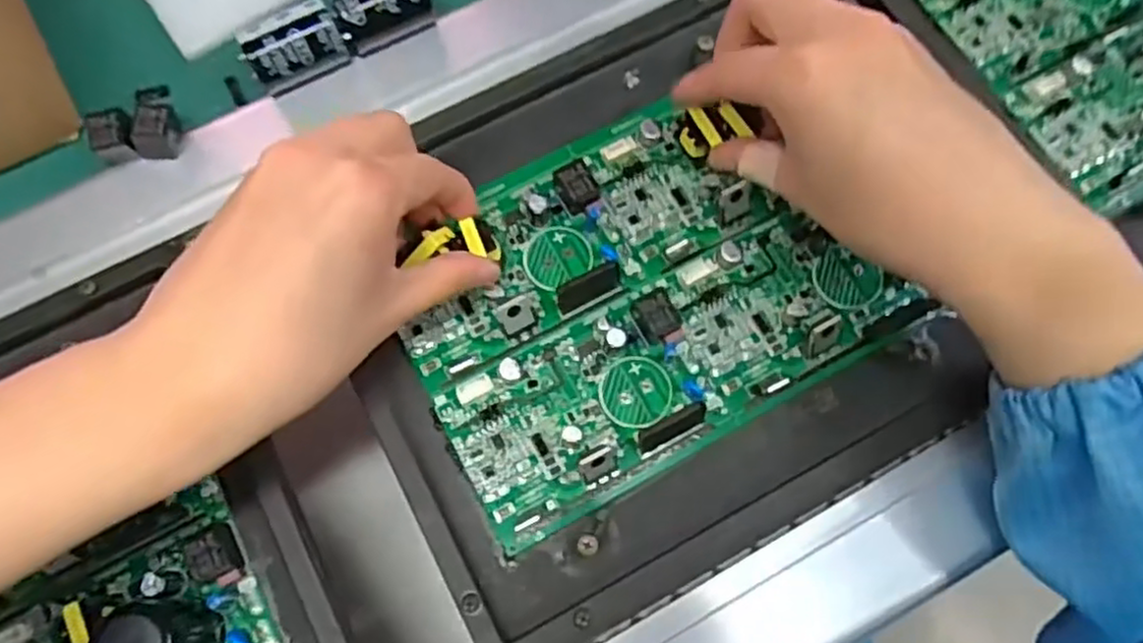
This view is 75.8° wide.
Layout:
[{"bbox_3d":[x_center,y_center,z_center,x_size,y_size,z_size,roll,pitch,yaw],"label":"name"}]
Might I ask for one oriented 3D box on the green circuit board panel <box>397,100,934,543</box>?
[{"bbox_3d":[0.025,-0.016,0.321,0.196,0.018,0.145,-28,75,-8],"label":"green circuit board panel"}]

